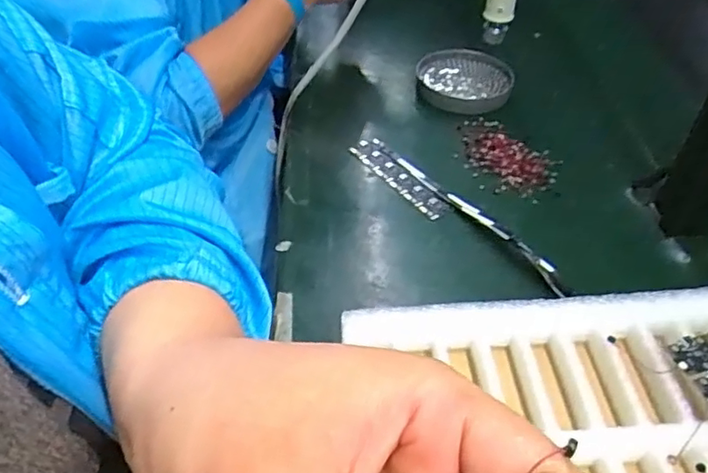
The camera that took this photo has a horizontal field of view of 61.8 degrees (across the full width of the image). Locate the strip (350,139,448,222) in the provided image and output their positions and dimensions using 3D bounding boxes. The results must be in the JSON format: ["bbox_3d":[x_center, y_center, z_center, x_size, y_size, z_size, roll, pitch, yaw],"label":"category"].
[{"bbox_3d":[0.044,-0.061,0.601,0.033,0.007,0.132,-23,51,-23],"label":"strip"}]

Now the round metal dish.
[{"bbox_3d":[0.135,-0.191,0.728,0.114,0.021,0.124,1,45,-1],"label":"round metal dish"}]

